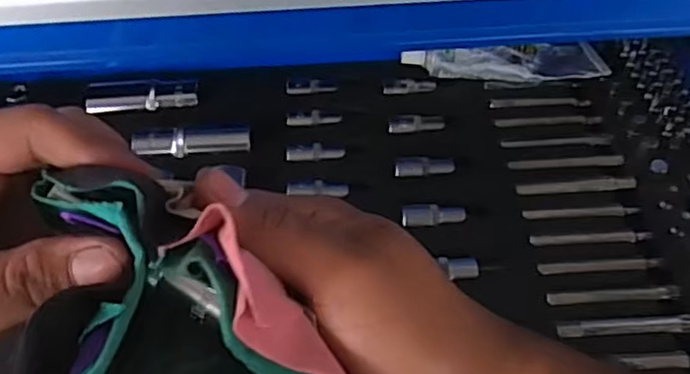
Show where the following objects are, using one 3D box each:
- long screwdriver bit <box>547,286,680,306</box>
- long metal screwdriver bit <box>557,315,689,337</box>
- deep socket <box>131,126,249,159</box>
[{"bbox_3d":[0.143,0.057,0.348,0.069,0.004,0.008,-3,49,-1],"label":"long screwdriver bit"},{"bbox_3d":[0.146,0.072,0.339,0.071,0.005,0.009,-3,49,-1],"label":"long metal screwdriver bit"},{"bbox_3d":[-0.099,-0.030,0.428,0.073,0.012,0.018,-4,49,-2],"label":"deep socket"}]

